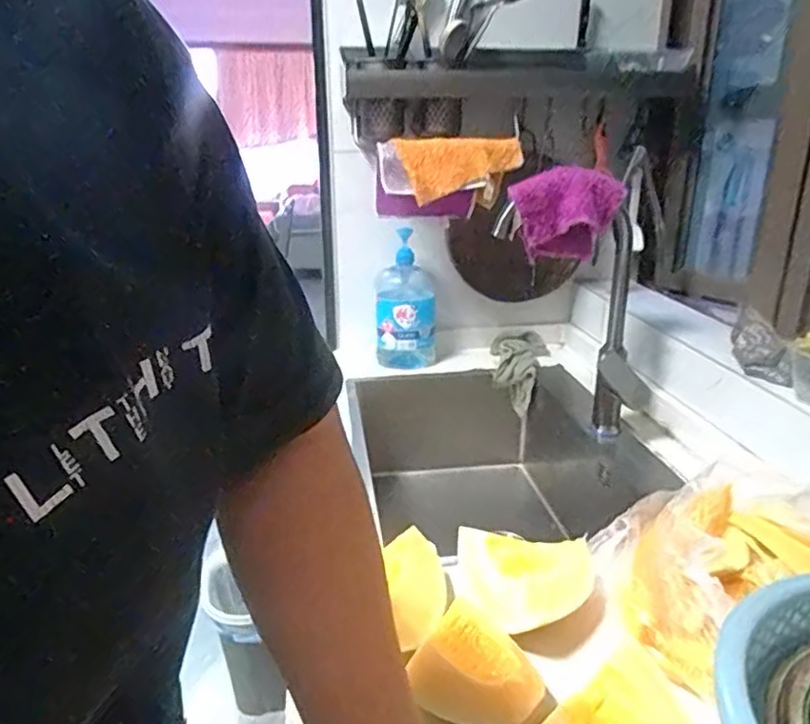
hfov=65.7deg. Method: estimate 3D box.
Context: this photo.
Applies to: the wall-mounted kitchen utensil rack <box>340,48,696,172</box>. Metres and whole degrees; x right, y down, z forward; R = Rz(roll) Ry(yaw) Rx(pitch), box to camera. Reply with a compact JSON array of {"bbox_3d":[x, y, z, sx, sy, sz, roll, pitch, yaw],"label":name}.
[{"bbox_3d":[0.195,-0.466,1.140,0.593,0.188,0.158,-3,19,-8],"label":"wall-mounted kitchen utensil rack"}]

